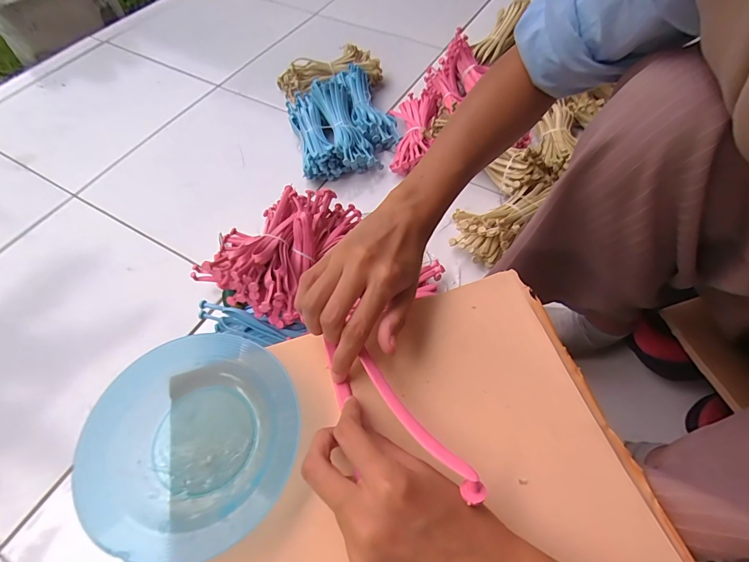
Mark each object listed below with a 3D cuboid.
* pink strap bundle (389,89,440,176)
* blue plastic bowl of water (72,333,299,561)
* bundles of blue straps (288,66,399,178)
[{"bbox_3d":[0.082,-0.292,0.739,0.094,0.055,0.202,-6,58,23],"label":"pink strap bundle"},{"bbox_3d":[-0.113,0.096,0.238,0.124,0.024,0.134,0,59,0],"label":"blue plastic bowl of water"},{"bbox_3d":[-0.064,-0.330,0.739,0.202,0.067,0.260,-14,60,-7],"label":"bundles of blue straps"}]

